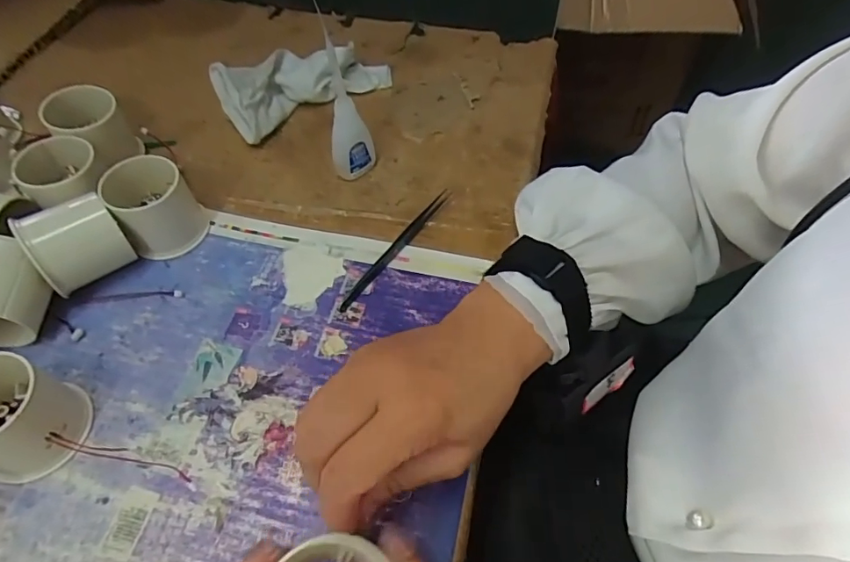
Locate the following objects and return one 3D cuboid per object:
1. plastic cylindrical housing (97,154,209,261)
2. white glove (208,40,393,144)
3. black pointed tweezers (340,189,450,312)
[{"bbox_3d":[-0.188,-0.051,0.344,0.050,0.053,0.046,0,55,0],"label":"plastic cylindrical housing"},{"bbox_3d":[-0.108,-0.184,0.446,0.154,0.038,0.070,-33,61,-20],"label":"white glove"},{"bbox_3d":[-0.019,-0.025,0.353,0.010,0.006,0.123,30,61,19],"label":"black pointed tweezers"}]

